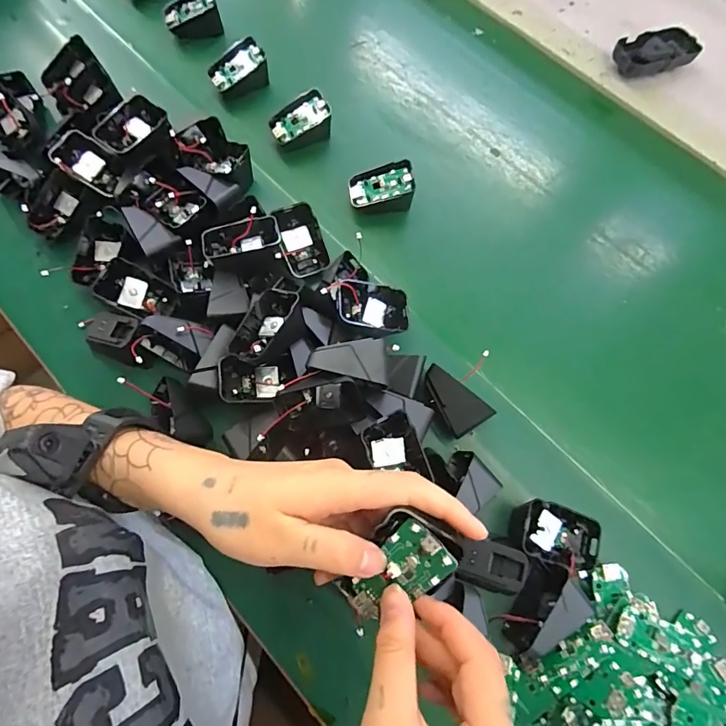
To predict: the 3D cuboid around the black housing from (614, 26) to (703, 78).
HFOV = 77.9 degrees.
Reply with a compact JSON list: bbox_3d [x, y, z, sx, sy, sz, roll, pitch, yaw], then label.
[{"bbox_3d":[0.372,-0.389,0.571,0.108,0.031,0.054,-18,72,-7],"label":"black housing"}]

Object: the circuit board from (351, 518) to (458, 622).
[{"bbox_3d":[0.017,0.111,0.234,0.064,0.007,0.032,-47,73,21],"label":"circuit board"}]

